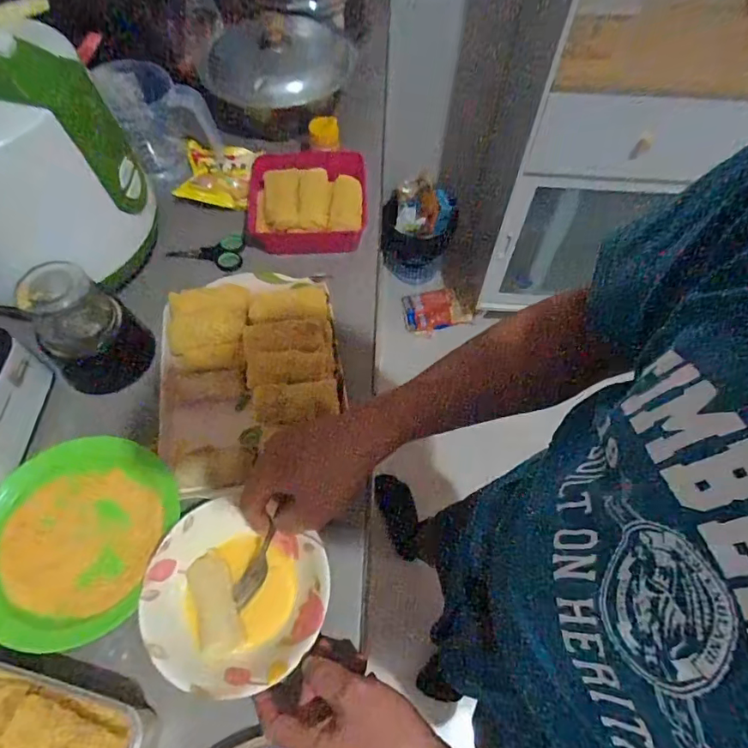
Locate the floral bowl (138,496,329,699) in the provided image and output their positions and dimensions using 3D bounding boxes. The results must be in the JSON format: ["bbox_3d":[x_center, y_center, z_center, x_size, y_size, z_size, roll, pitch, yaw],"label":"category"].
[{"bbox_3d":[-0.131,0.212,0.465,0.164,0.047,0.148,22,63,10],"label":"floral bowl"}]

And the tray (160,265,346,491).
[{"bbox_3d":[-0.146,-0.019,0.570,0.202,0.063,0.268,-8,62,-6],"label":"tray"}]

